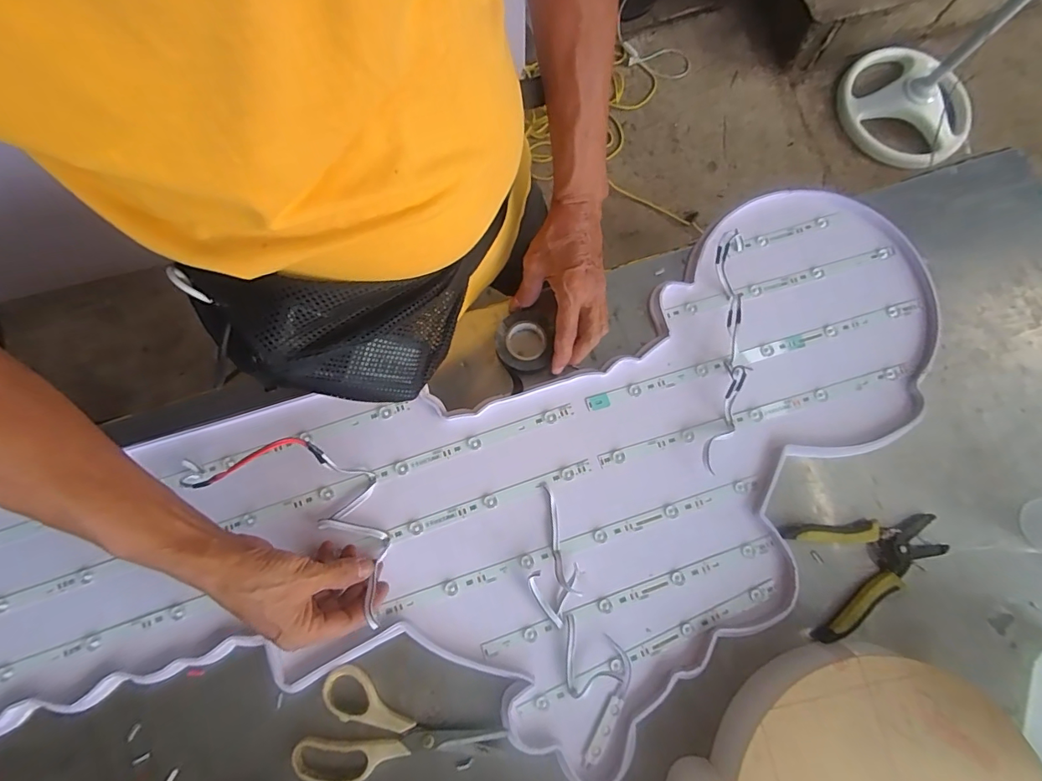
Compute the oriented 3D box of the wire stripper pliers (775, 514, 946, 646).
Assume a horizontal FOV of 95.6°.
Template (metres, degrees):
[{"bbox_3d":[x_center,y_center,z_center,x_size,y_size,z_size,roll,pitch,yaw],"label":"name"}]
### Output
[{"bbox_3d":[0.346,0.178,0.465,0.157,0.013,0.106,-9,77,-3],"label":"wire stripper pliers"}]

